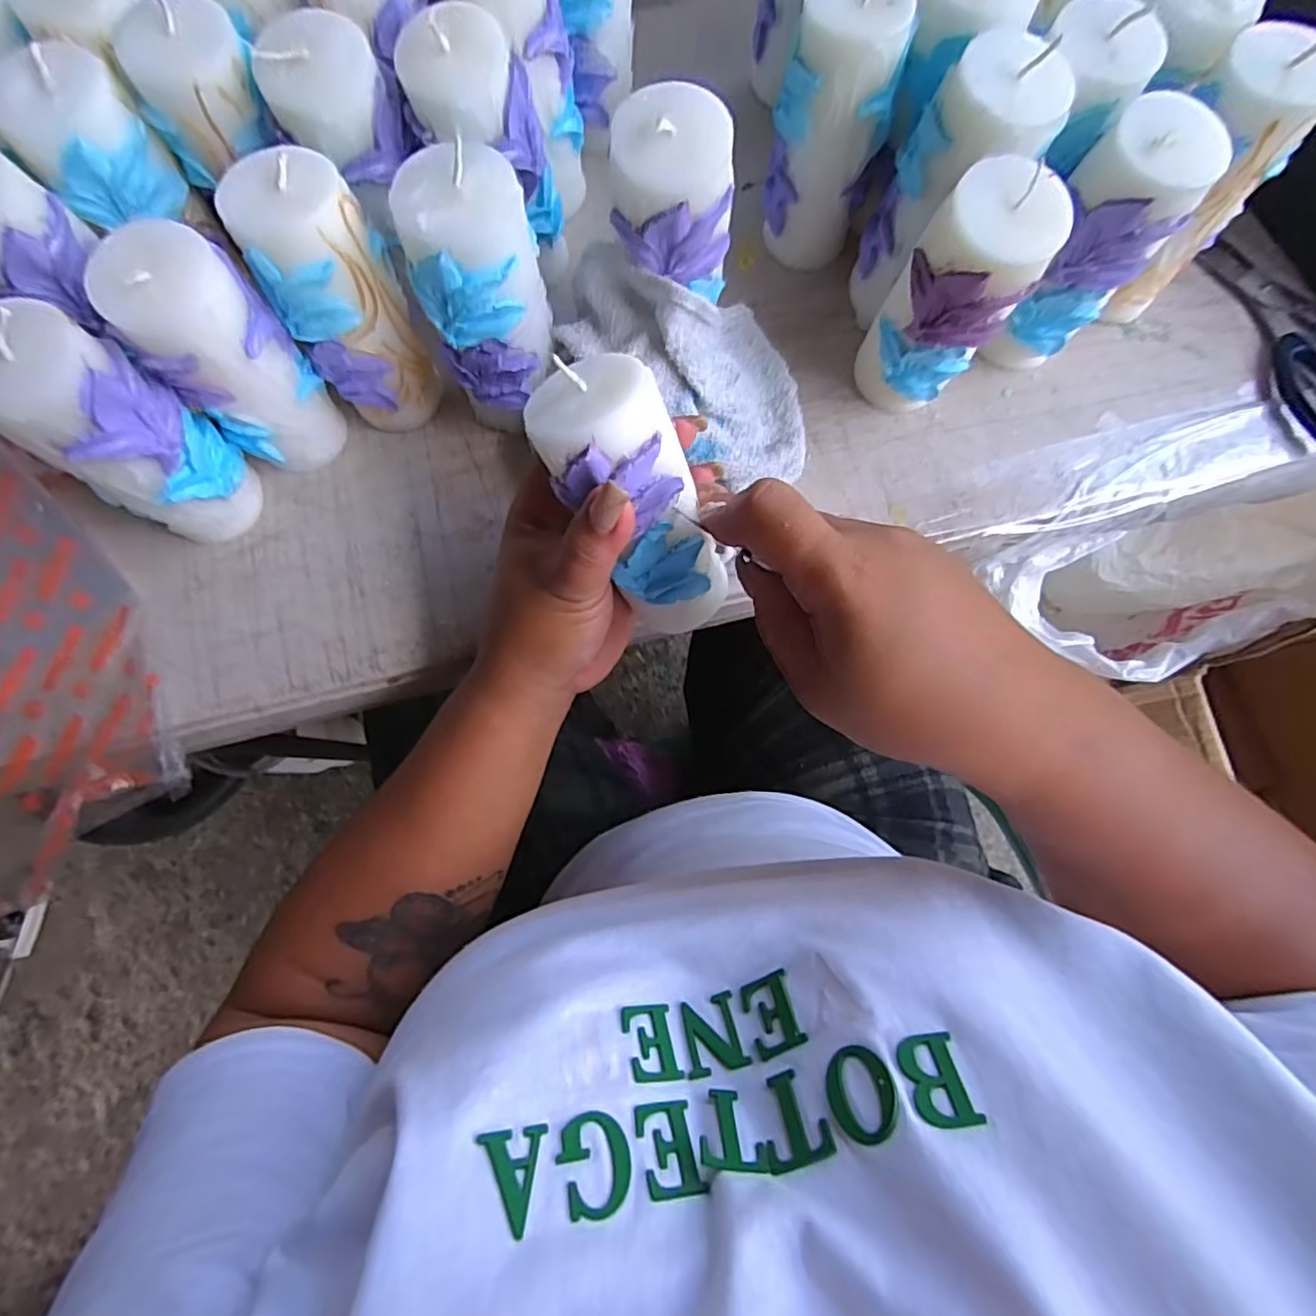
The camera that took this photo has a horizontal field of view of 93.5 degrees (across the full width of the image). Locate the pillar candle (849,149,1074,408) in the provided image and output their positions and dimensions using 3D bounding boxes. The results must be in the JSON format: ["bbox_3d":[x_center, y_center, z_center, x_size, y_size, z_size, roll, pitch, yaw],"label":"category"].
[{"bbox_3d":[0.131,-0.159,0.283,0.048,0.108,0.047,0,80,-1],"label":"pillar candle"}]

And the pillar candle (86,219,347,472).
[{"bbox_3d":[-0.182,-0.127,0.272,0.042,0.104,0.052,42,82,6],"label":"pillar candle"}]

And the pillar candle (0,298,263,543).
[{"bbox_3d":[-0.222,-0.090,0.260,0.043,0.108,0.050,19,80,2],"label":"pillar candle"}]

